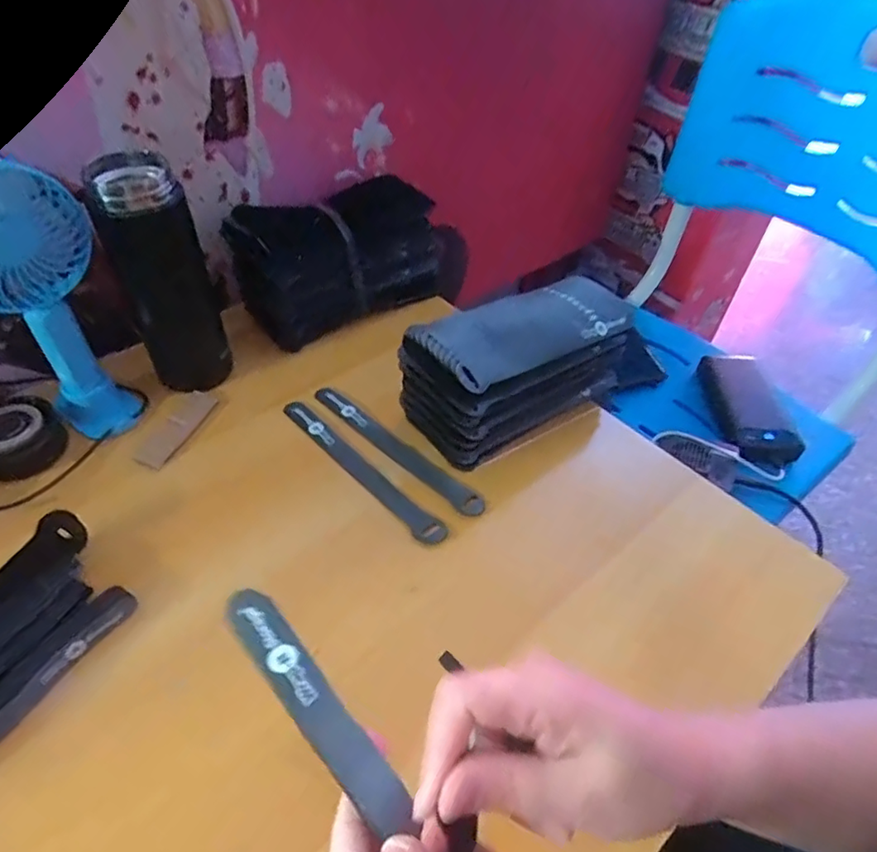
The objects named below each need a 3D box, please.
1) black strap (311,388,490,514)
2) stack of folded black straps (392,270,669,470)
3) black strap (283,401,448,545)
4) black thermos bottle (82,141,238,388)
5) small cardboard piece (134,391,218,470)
[{"bbox_3d":[-0.040,0.017,0.505,0.196,0.005,0.021,34,60,29],"label":"black strap"},{"bbox_3d":[0.075,-0.057,0.507,0.215,0.103,0.090,-29,56,-27],"label":"stack of folded black straps"},{"bbox_3d":[-0.067,0.032,0.489,0.021,0.008,0.196,-34,58,-29],"label":"black strap"},{"bbox_3d":[-0.235,-0.126,0.507,0.075,0.181,0.069,-26,54,-25],"label":"black thermos bottle"},{"bbox_3d":[-0.229,0.000,0.513,0.032,0.004,0.089,15,48,9],"label":"small cardboard piece"}]

